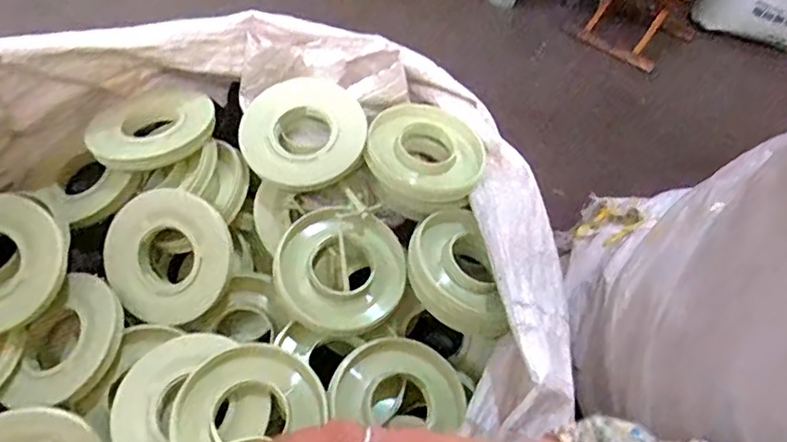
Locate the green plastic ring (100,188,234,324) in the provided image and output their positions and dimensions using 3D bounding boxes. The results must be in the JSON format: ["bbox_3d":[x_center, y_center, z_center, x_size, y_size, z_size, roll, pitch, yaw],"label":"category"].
[{"bbox_3d":[-0.220,0.034,0.578,0.127,0.013,0.128,0,88,9],"label":"green plastic ring"}]

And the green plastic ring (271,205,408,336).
[{"bbox_3d":[-0.051,0.047,0.585,0.124,0.021,0.125,4,71,-12],"label":"green plastic ring"}]

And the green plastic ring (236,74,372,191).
[{"bbox_3d":[-0.095,-0.093,0.625,0.120,0.020,0.127,1,71,-2],"label":"green plastic ring"}]

